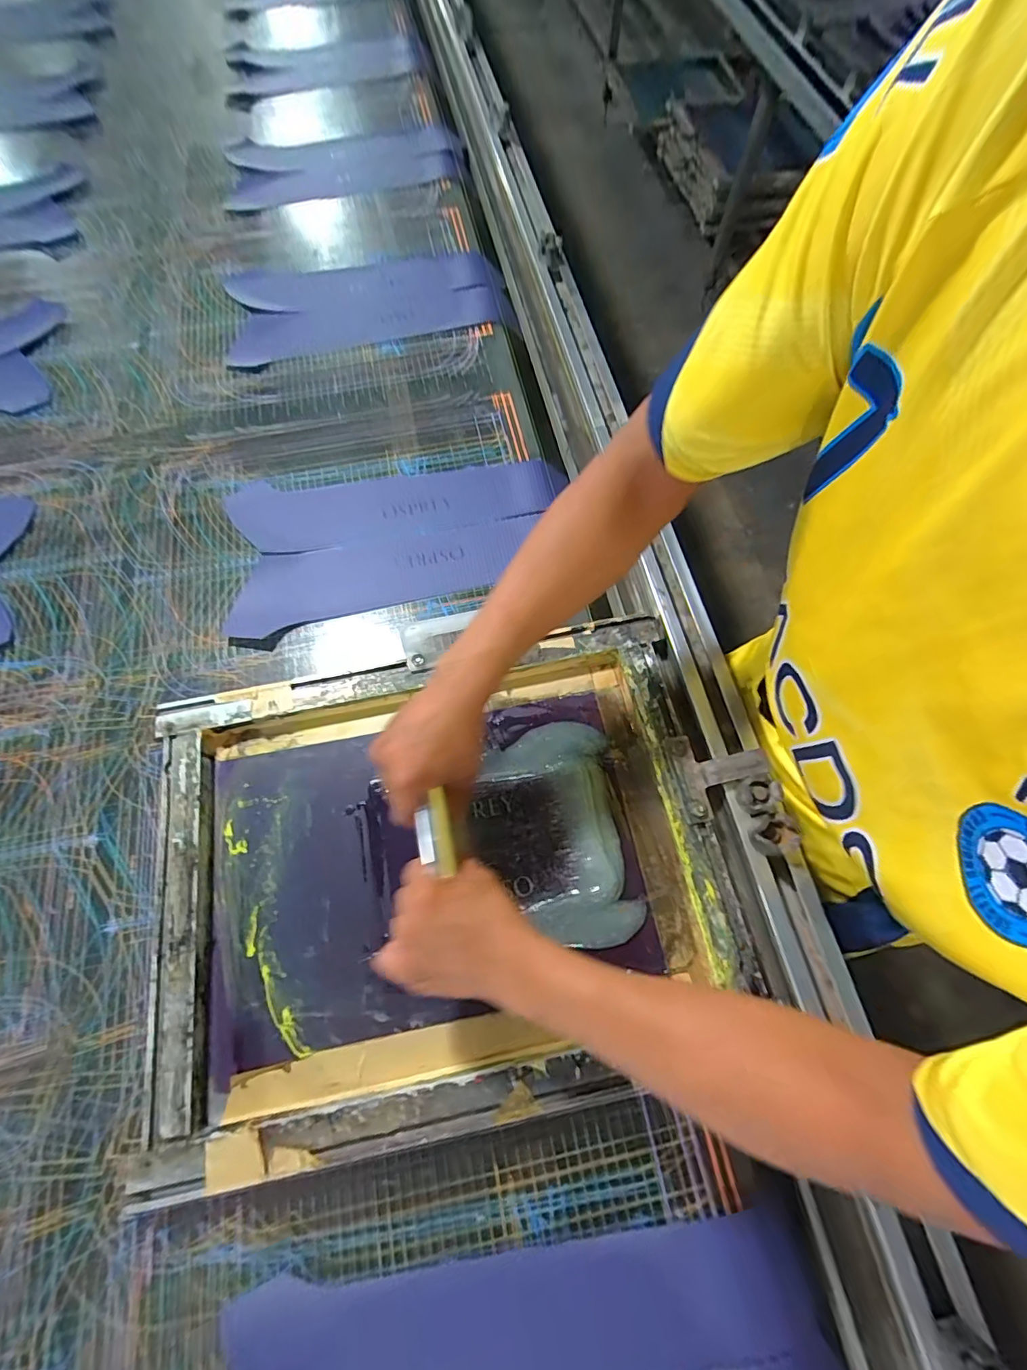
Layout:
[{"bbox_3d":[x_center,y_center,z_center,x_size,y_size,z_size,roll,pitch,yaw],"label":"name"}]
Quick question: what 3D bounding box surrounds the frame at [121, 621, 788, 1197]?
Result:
[{"bbox_3d":[-0.071,0.169,0.492,0.526,0.030,0.414,-10,69,-3],"label":"frame"}]

